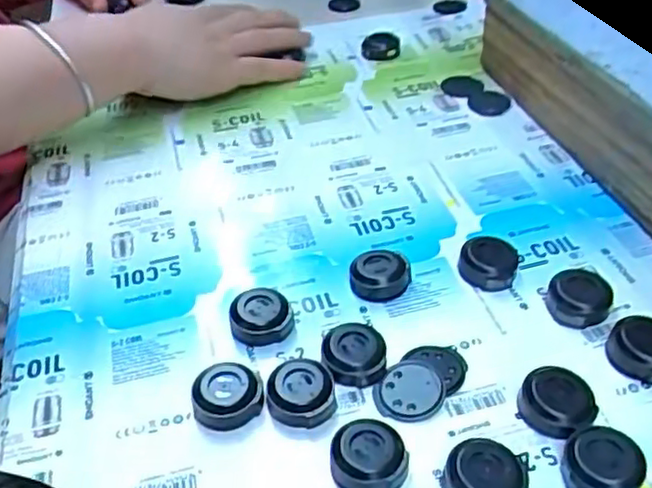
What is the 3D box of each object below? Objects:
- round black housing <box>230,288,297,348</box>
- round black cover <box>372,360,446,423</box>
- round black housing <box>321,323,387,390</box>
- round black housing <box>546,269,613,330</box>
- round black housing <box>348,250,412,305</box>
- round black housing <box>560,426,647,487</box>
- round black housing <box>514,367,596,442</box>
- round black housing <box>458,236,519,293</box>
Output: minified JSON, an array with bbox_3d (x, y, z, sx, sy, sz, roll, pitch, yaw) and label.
[{"bbox_3d":[-0.032,0.036,0.336,0.029,0.017,0.028,-3,41,2],"label":"round black housing"},{"bbox_3d":[0.038,0.065,0.303,0.027,0.005,0.033,28,51,32],"label":"round black cover"},{"bbox_3d":[0.014,0.052,0.315,0.030,0.015,0.025,10,43,16],"label":"round black housing"},{"bbox_3d":[0.124,0.027,0.335,0.030,0.012,0.029,-3,41,2],"label":"round black housing"},{"bbox_3d":[0.027,0.017,0.354,0.029,0.018,0.025,17,45,23],"label":"round black housing"},{"bbox_3d":[0.107,0.087,0.265,0.028,0.014,0.028,-3,41,2],"label":"round black housing"},{"bbox_3d":[0.097,0.067,0.288,0.030,0.014,0.025,23,48,28],"label":"round black housing"},{"bbox_3d":[0.086,0.011,0.361,0.029,0.009,0.032,10,43,16],"label":"round black housing"}]

